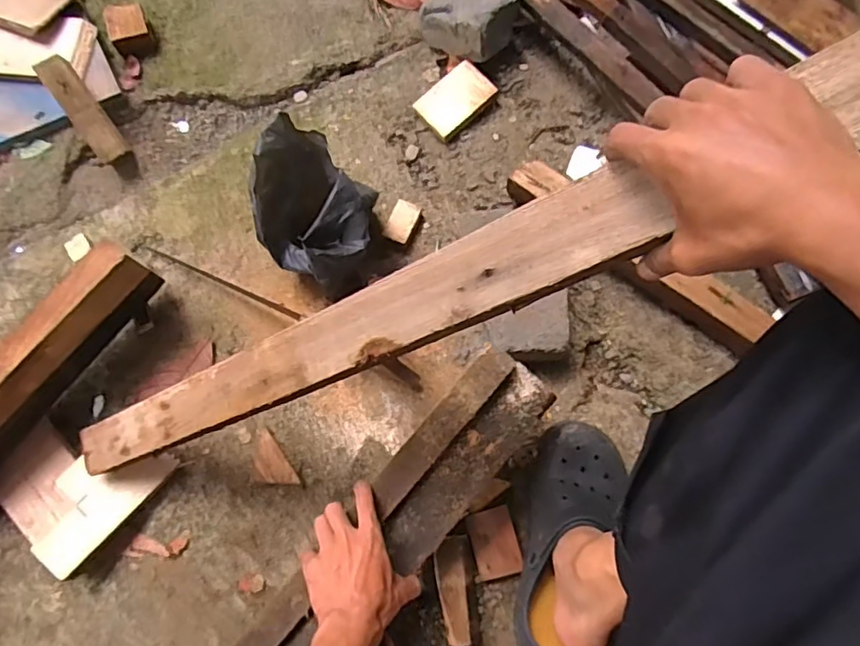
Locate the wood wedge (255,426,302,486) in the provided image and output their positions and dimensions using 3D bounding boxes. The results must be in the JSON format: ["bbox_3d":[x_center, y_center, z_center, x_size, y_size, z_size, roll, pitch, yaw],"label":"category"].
[{"bbox_3d":[-0.197,0.173,0.747,0.058,0.019,0.068,1,73,2],"label":"wood wedge"}]

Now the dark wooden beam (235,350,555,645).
[{"bbox_3d":[-0.044,0.223,0.628,0.101,0.044,0.445,43,88,13],"label":"dark wooden beam"}]

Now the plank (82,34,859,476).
[{"bbox_3d":[-0.063,0.010,0.476,0.816,0.016,0.061,-23,71,30],"label":"plank"}]

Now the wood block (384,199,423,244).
[{"bbox_3d":[-0.038,-0.142,0.824,0.037,0.034,0.063,23,75,8],"label":"wood block"}]

